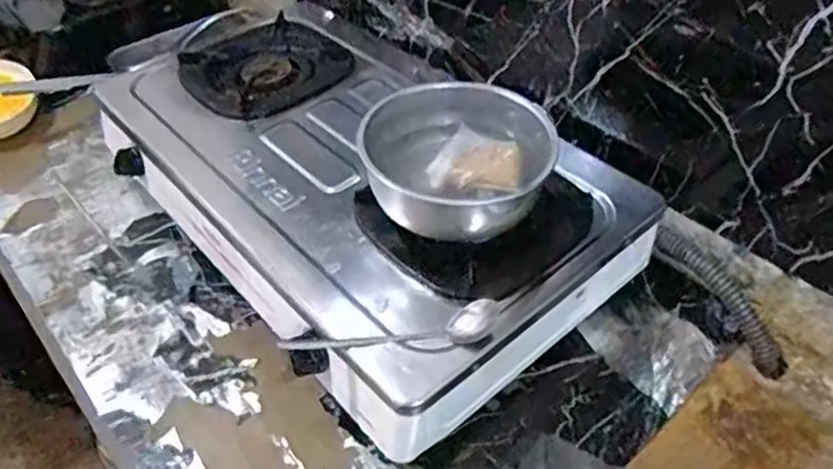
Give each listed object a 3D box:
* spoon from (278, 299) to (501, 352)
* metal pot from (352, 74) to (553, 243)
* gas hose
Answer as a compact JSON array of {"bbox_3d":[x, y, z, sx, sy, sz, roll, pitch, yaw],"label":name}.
[{"bbox_3d":[-0.023,0.084,0.598,0.191,0.034,0.030,-4,45,1],"label":"spoon"},{"bbox_3d":[0.039,-0.067,0.673,0.184,0.099,0.146,1,45,7],"label":"metal pot"},{"bbox_3d":[0.327,0.069,0.721,0.044,0.026,0.188,-30,75,-24],"label":"gas hose"}]

